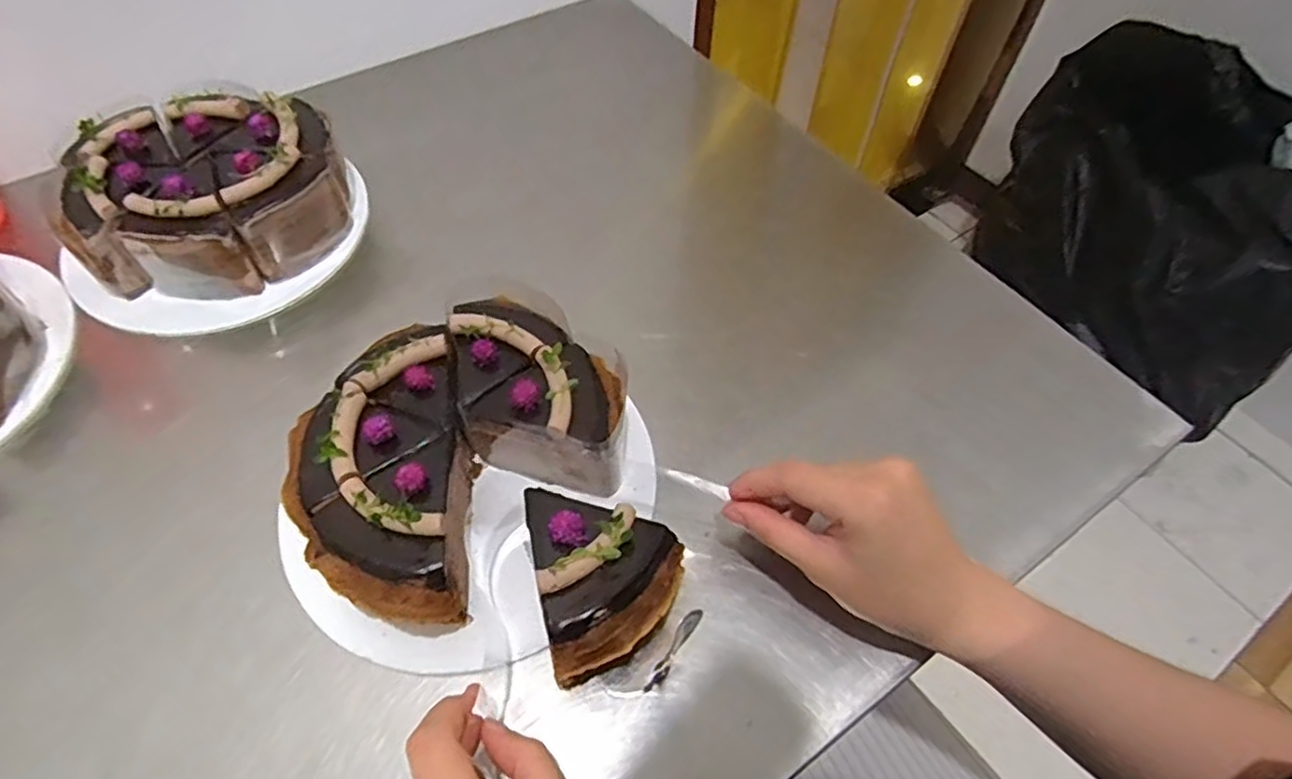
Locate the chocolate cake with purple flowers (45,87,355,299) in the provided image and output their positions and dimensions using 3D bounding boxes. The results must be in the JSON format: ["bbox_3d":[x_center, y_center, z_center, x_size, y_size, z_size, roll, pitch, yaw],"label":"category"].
[{"bbox_3d":[-0.307,-0.137,0.496,0.171,0.081,0.139,-17,58,-14],"label":"chocolate cake with purple flowers"}]

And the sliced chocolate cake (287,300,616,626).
[{"bbox_3d":[-0.101,0.037,0.377,0.146,0.066,0.176,38,62,22],"label":"sliced chocolate cake"}]

